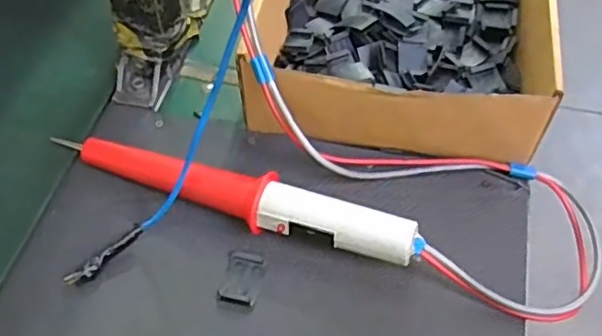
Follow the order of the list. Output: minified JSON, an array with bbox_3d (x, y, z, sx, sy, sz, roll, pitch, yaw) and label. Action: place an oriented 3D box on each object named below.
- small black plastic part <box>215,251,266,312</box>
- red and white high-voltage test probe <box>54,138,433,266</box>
[{"bbox_3d":[-0.040,0.075,0.423,0.026,0.005,0.039,11,54,10],"label":"small black plastic part"},{"bbox_3d":[-0.050,0.019,0.447,0.269,0.034,0.035,18,56,15],"label":"red and white high-voltage test probe"}]

